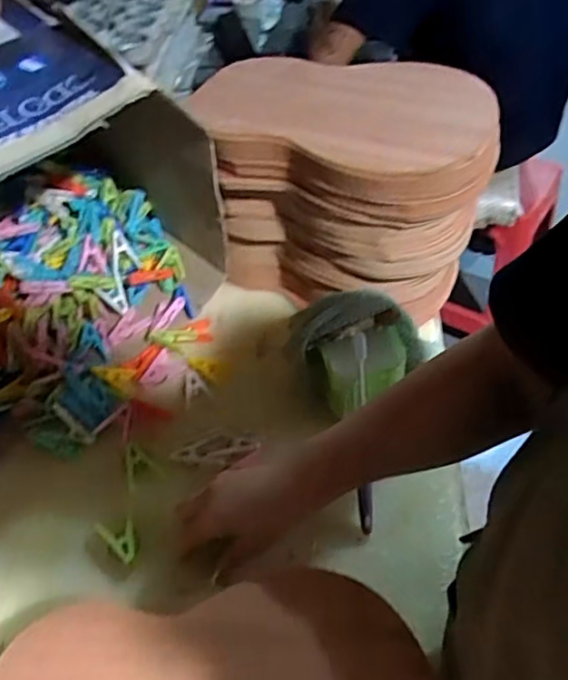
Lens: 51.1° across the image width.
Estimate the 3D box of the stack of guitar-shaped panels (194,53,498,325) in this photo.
[{"bbox_3d":[0.074,-0.180,0.729,0.314,0.230,0.234,20,53,21],"label":"stack of guitar-shaped panels"}]

